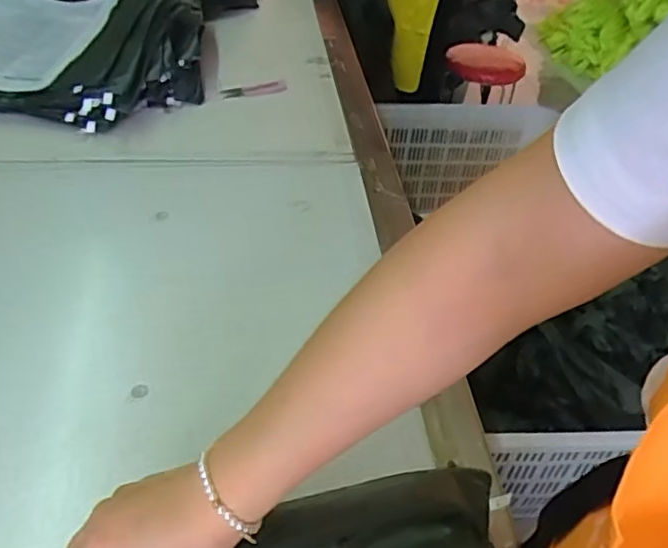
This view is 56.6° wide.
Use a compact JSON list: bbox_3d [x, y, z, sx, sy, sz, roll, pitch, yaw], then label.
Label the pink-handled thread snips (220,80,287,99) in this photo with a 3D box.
[{"bbox_3d":[-0.120,-0.278,0.936,0.103,0.015,0.018,-18,47,-23],"label":"pink-handled thread snips"}]

